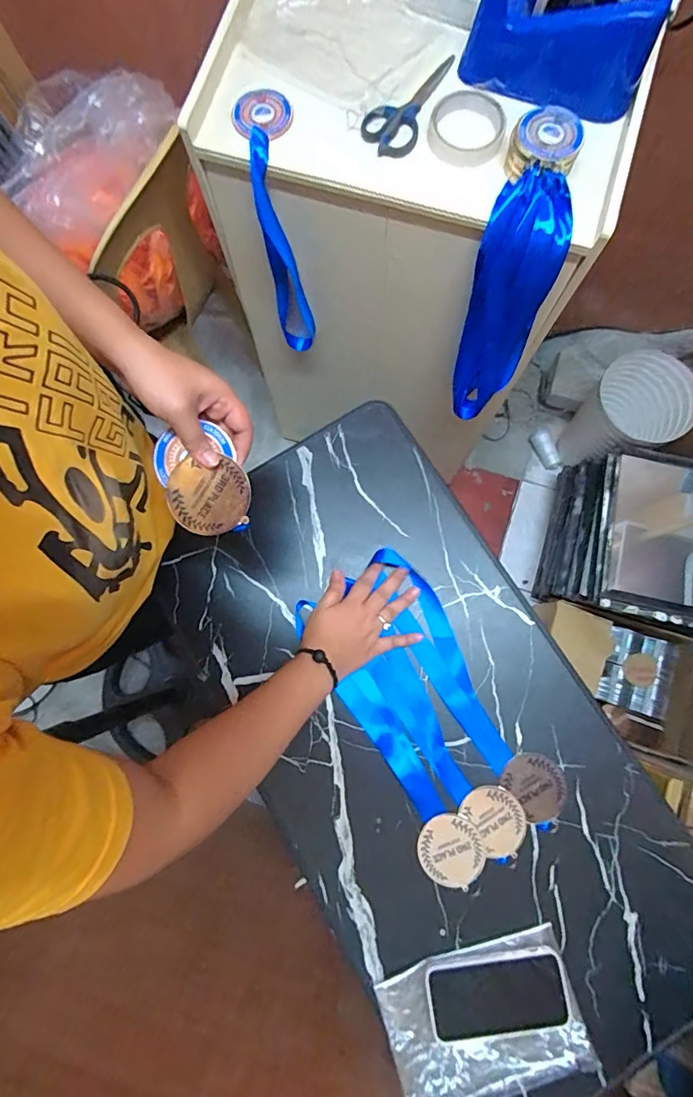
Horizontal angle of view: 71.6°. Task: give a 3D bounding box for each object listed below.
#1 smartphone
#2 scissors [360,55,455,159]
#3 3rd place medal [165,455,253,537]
[{"bbox_3d":[0.162,0.478,0.513,0.145,0.012,0.074,-9,80,0],"label":"smartphone"},{"bbox_3d":[0.072,-0.550,0.589,0.065,0.015,0.170,22,81,5],"label":"scissors"},{"bbox_3d":[-0.127,-0.047,0.443,0.076,0.004,0.067,-1,94,0],"label":"3rd place medal"}]

